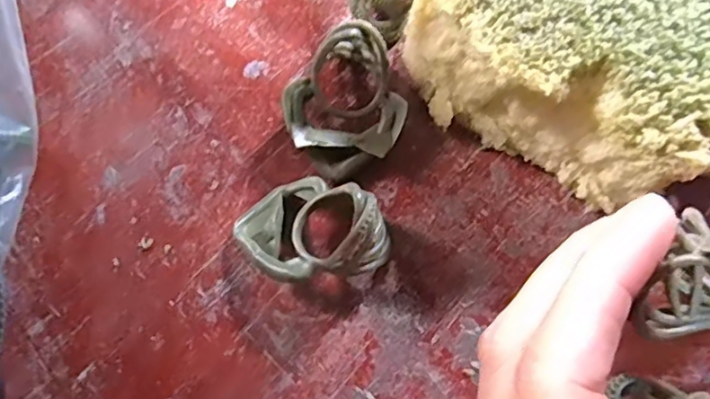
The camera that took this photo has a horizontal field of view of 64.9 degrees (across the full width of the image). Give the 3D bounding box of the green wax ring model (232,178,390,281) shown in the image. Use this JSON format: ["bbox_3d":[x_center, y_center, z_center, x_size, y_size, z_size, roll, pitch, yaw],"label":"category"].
[{"bbox_3d":[-0.012,0.007,0.153,0.044,0.026,0.029,2,75,0],"label":"green wax ring model"}]

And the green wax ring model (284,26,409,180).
[{"bbox_3d":[-0.003,-0.027,0.163,0.034,0.028,0.033,0,75,-1],"label":"green wax ring model"}]

